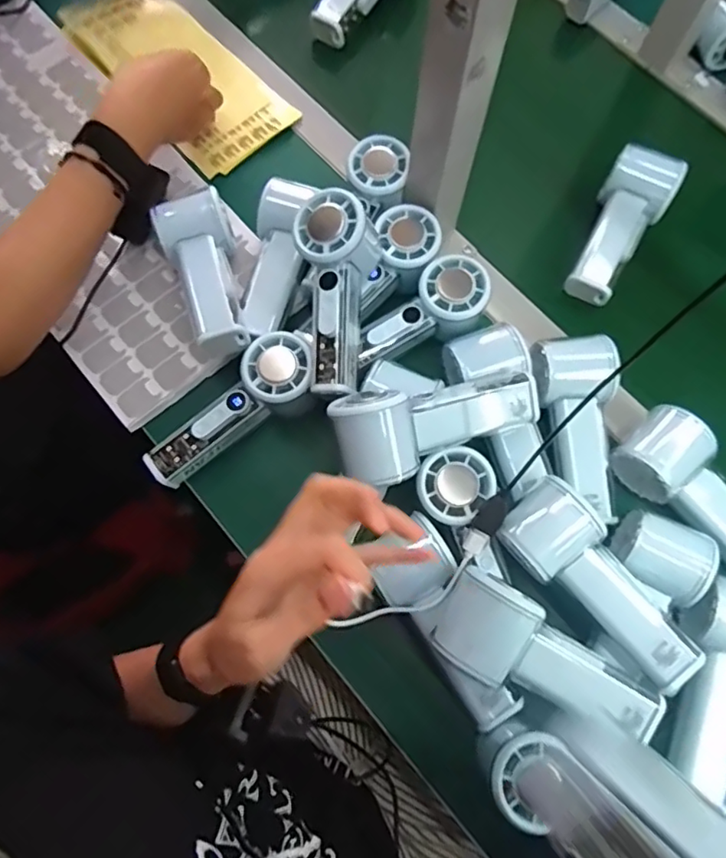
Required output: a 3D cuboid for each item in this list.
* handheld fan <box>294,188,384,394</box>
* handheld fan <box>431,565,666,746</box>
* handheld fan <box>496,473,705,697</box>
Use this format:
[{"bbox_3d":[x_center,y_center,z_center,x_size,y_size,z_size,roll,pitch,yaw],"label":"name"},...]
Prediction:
[{"bbox_3d":[-0.020,-0.100,0.442,0.062,0.057,0.152,1,88,2],"label":"handheld fan"},{"bbox_3d":[0.118,0.155,0.370,0.154,0.044,0.060,32,74,8],"label":"handheld fan"},{"bbox_3d":[0.160,0.109,0.396,0.061,0.042,0.152,-38,77,-13],"label":"handheld fan"}]

